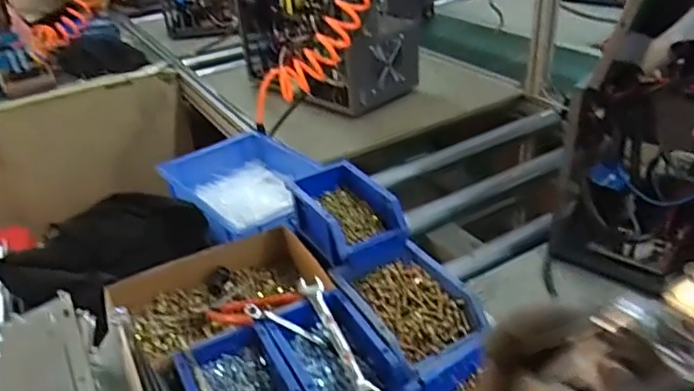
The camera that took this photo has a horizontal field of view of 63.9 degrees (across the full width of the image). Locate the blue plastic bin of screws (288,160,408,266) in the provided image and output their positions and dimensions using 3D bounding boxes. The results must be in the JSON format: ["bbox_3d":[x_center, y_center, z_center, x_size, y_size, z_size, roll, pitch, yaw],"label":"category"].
[{"bbox_3d":[-0.007,0.021,0.760,0.098,0.067,0.174,-20,36,-23],"label":"blue plastic bin of screws"}]

